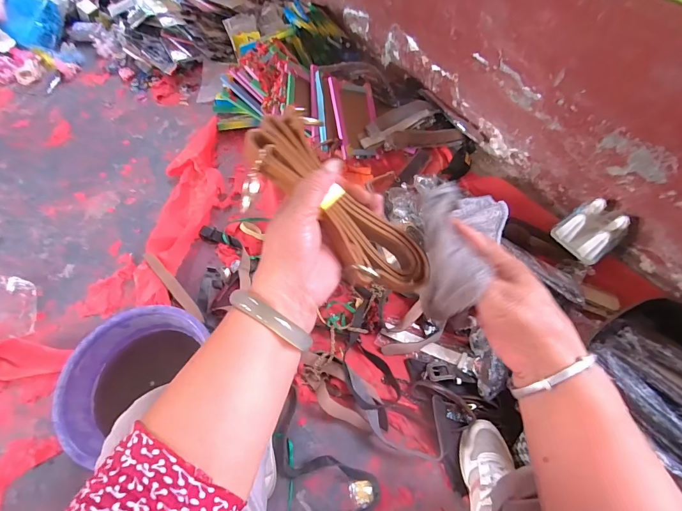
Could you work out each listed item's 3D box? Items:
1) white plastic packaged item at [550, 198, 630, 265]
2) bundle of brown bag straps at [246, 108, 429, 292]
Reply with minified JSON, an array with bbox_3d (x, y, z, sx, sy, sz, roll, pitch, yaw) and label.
[{"bbox_3d":[0.609,-0.062,0.876,0.099,0.097,0.123,-31,65,-15],"label":"white plastic packaged item"},{"bbox_3d":[-0.003,-0.036,0.308,0.065,0.026,0.186,-45,95,-15],"label":"bundle of brown bag straps"}]

